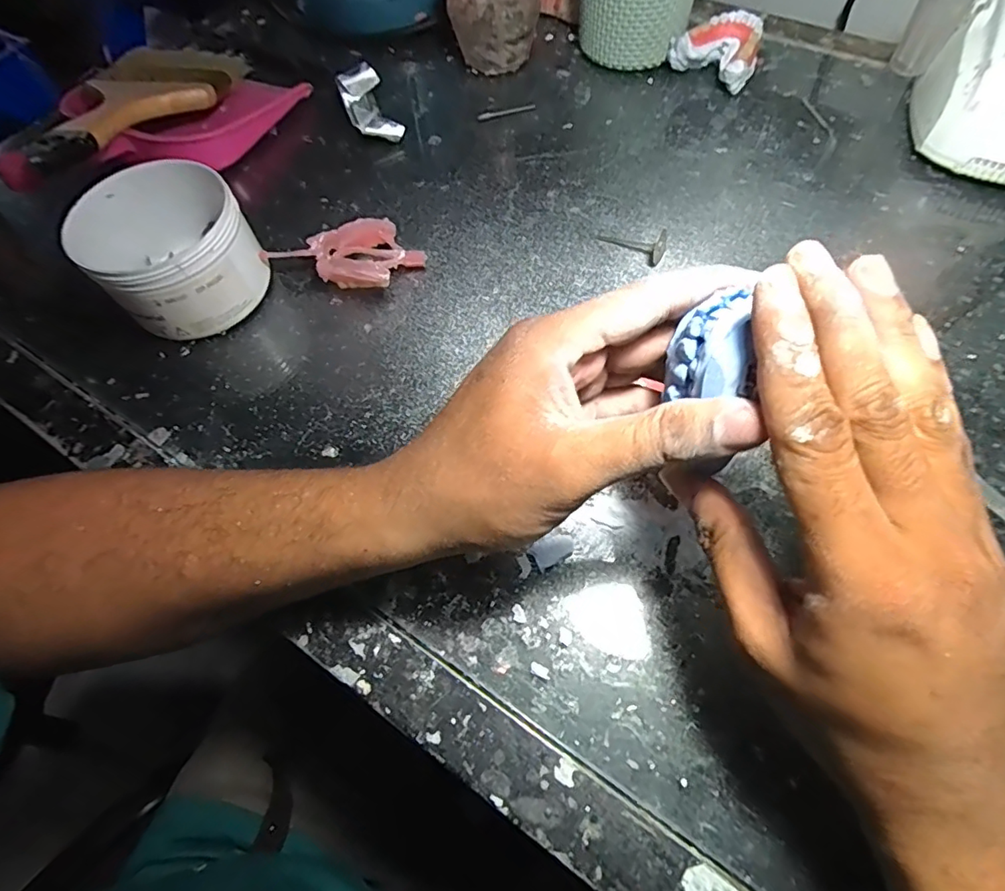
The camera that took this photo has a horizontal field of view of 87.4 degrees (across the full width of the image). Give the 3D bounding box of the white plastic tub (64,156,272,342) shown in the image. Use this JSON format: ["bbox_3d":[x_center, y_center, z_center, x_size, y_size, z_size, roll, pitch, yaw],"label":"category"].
[{"bbox_3d":[-0.200,-0.117,0.322,0.091,0.064,0.086,-1,63,3],"label":"white plastic tub"}]

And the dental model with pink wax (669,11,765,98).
[{"bbox_3d":[0.172,-0.314,0.420,0.063,0.035,0.049,35,70,19],"label":"dental model with pink wax"}]

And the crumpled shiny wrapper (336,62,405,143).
[{"bbox_3d":[-0.104,-0.265,0.411,0.032,0.028,0.066,-23,64,-8],"label":"crumpled shiny wrapper"}]

